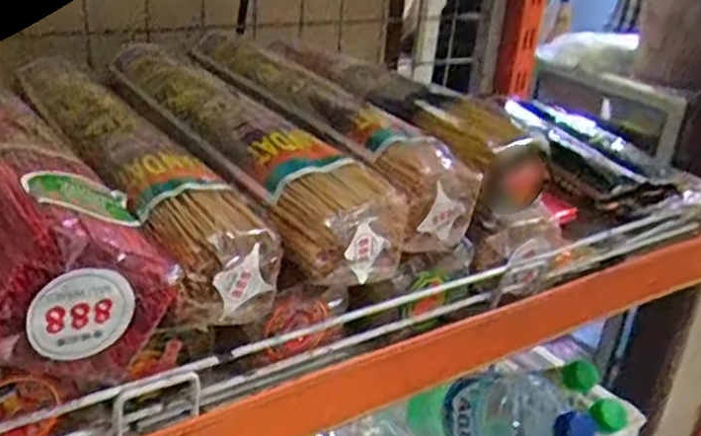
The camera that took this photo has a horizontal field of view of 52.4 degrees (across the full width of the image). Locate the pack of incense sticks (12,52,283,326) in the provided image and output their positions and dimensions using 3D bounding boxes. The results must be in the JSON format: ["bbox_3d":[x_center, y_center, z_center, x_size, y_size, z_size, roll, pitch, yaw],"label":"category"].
[{"bbox_3d":[-0.130,-0.031,0.407,0.069,0.055,0.269,-15,33,-36],"label":"pack of incense sticks"}]

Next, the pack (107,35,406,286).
[{"bbox_3d":[-0.072,-0.049,0.433,0.073,0.053,0.278,-16,33,-36],"label":"pack"}]

